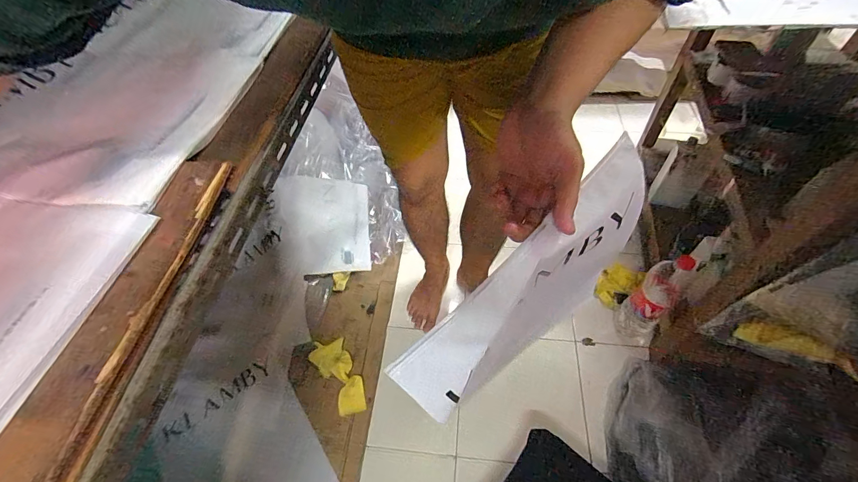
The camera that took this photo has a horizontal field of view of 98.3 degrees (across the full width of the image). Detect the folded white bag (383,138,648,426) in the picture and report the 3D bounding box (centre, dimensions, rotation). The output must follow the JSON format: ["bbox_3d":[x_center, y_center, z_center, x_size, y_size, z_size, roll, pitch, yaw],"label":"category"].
[{"bbox_3d":[0.099,0.035,0.326,0.290,0.085,0.021,-44,24,-9],"label":"folded white bag"}]

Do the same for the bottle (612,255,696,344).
[{"bbox_3d":[0.546,0.140,0.903,0.081,0.268,0.088,34,39,22],"label":"bottle"}]

